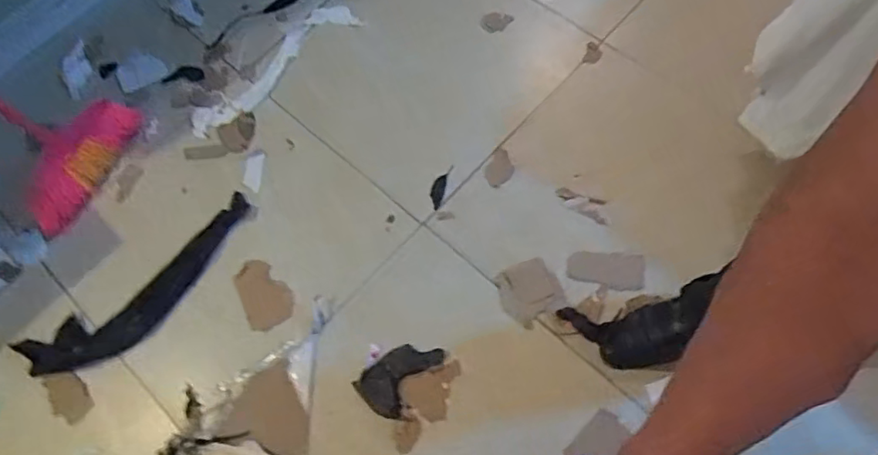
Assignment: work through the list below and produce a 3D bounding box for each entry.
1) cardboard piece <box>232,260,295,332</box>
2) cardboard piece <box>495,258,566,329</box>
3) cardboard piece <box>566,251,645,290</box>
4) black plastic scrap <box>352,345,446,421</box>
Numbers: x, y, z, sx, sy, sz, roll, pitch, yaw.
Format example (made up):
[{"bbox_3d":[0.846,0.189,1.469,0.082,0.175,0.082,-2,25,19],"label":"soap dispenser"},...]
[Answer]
[{"bbox_3d":[-0.350,0.127,1.184,0.097,0.009,0.150,-24,68,-5],"label":"cardboard piece"},{"bbox_3d":[0.175,0.125,1.157,0.117,0.013,0.117,-24,70,-6],"label":"cardboard piece"},{"bbox_3d":[0.327,0.084,1.164,0.143,0.005,0.075,2,64,11],"label":"cardboard piece"},{"bbox_3d":[-0.077,0.275,1.109,0.118,0.005,0.150,27,73,15],"label":"black plastic scrap"}]

